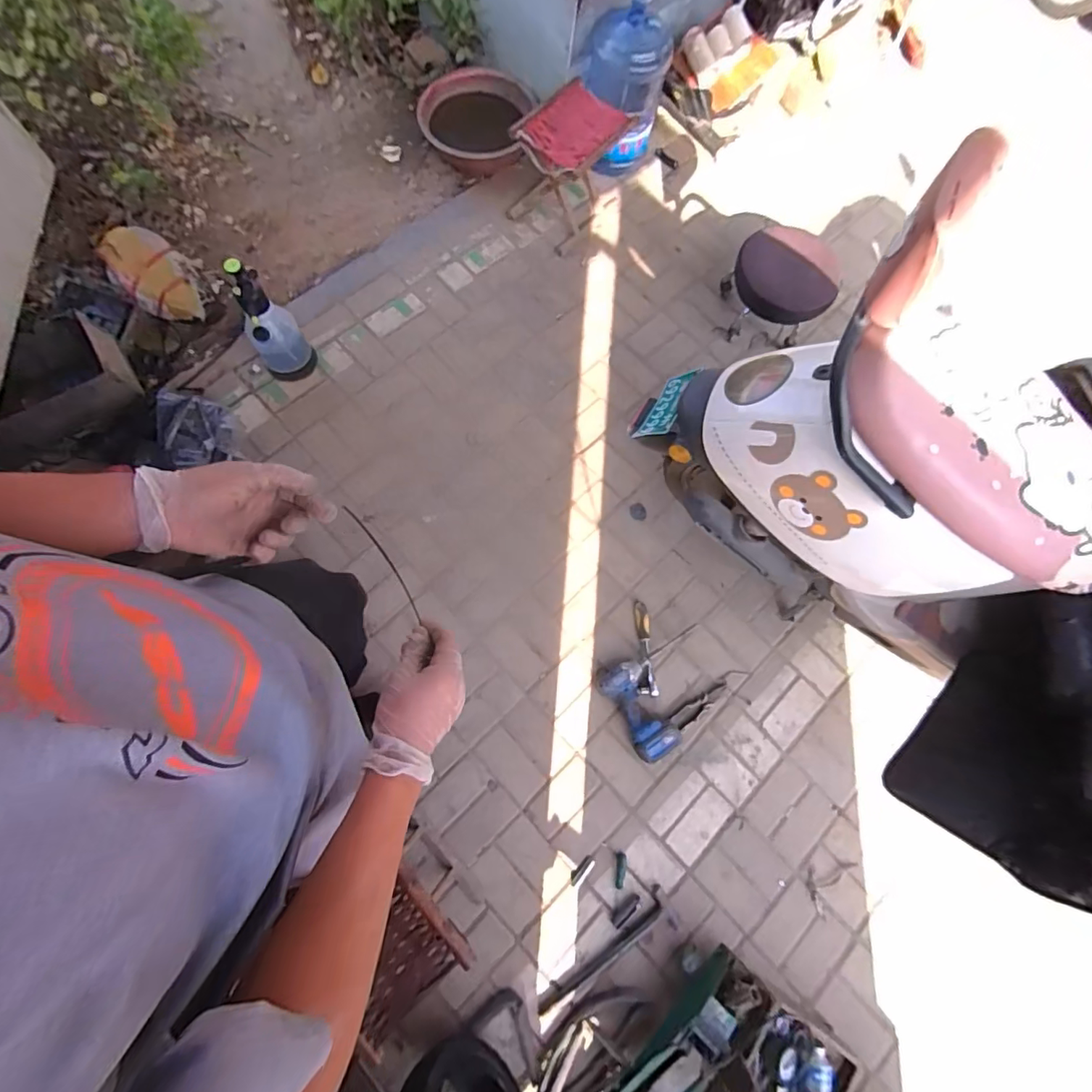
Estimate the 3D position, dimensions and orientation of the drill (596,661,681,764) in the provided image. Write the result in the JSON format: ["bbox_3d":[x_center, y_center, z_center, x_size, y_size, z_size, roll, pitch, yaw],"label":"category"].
[{"bbox_3d":[0.236,0.420,1.292,0.127,0.070,0.258,-28,78,-12],"label":"drill"}]

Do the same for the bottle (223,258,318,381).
[{"bbox_3d":[-0.757,-0.597,1.359,0.136,0.333,0.134,1,75,-5],"label":"bottle"}]

